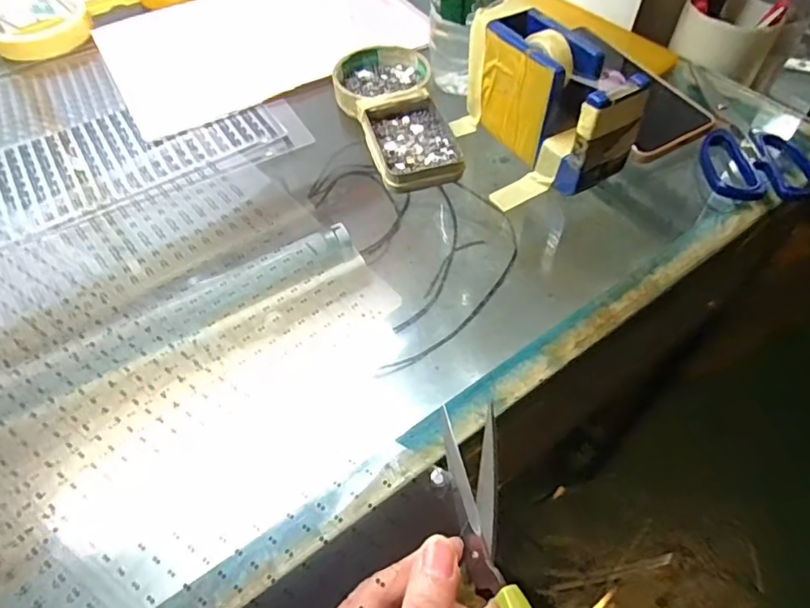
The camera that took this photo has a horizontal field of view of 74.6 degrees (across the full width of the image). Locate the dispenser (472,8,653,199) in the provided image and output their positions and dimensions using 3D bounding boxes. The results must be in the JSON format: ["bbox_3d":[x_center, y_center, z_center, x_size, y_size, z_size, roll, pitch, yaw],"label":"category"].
[{"bbox_3d":[0.102,-0.145,0.381,0.050,0.079,0.130,-28,58,-17],"label":"dispenser"}]

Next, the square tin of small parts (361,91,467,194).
[{"bbox_3d":[0.005,-0.127,0.410,0.066,0.016,0.093,-12,55,-7],"label":"square tin of small parts"}]

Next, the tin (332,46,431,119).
[{"bbox_3d":[-0.020,-0.193,0.457,0.080,0.018,0.080,-1,54,1],"label":"tin"}]

